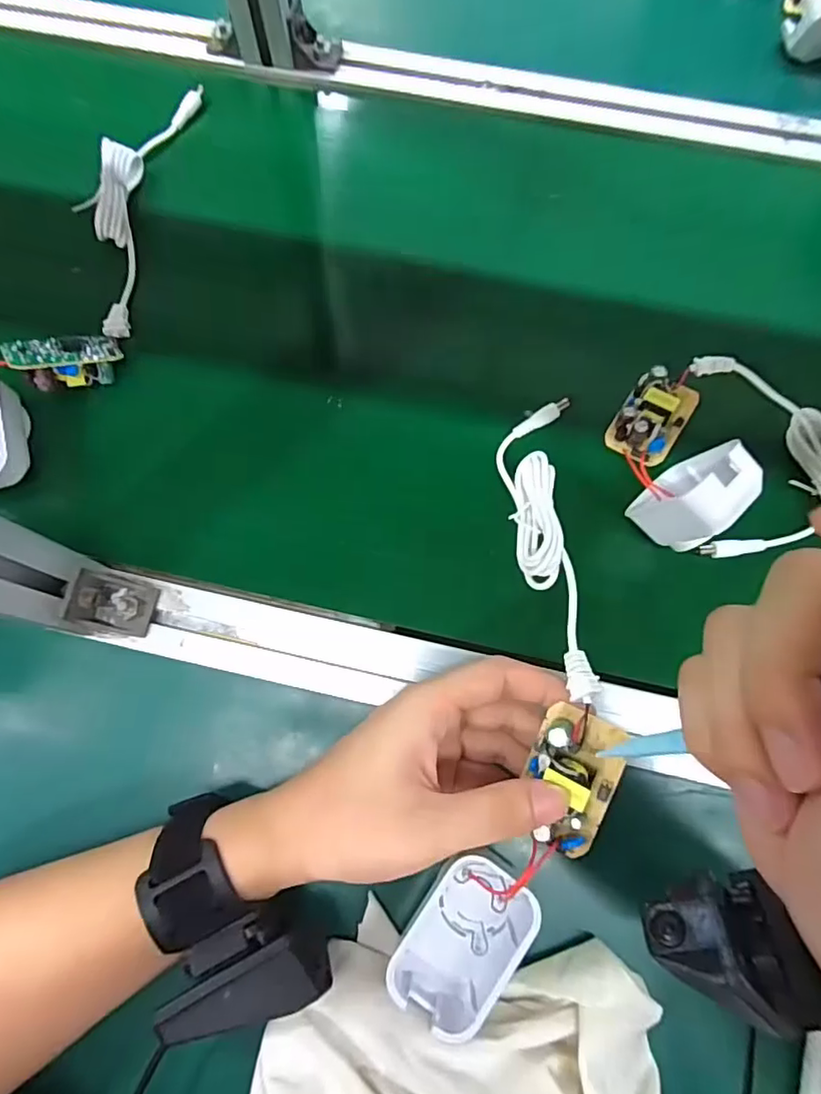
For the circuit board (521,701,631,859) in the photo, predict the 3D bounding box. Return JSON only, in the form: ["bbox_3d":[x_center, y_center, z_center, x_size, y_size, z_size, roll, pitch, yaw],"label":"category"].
[{"bbox_3d":[0.070,0.101,0.244,0.038,0.023,0.057,23,75,7],"label":"circuit board"}]

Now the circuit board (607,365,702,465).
[{"bbox_3d":[0.148,-0.079,0.344,0.037,0.017,0.060,34,77,10],"label":"circuit board"}]

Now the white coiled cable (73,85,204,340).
[{"bbox_3d":[-0.200,-0.247,0.394,0.052,0.023,0.219,6,73,3],"label":"white coiled cable"}]

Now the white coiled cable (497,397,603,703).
[{"bbox_3d":[0.075,-0.008,0.303,0.039,0.024,0.185,-2,54,0],"label":"white coiled cable"}]

